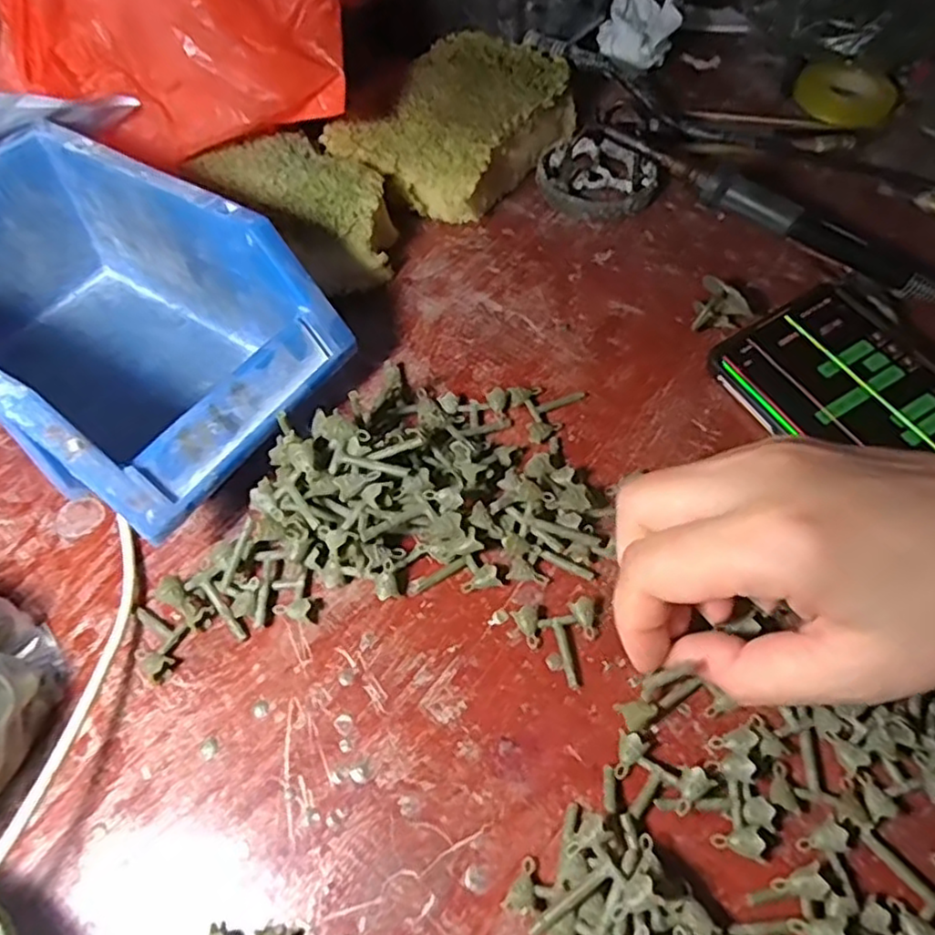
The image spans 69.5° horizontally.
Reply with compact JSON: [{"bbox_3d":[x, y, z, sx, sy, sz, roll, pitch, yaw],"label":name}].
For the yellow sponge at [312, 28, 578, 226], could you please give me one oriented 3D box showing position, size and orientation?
[{"bbox_3d":[-0.004,-0.203,0.402,0.092,0.042,0.135,31,63,18],"label":"yellow sponge"}]

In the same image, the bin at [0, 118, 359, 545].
[{"bbox_3d":[-0.153,-0.060,0.290,0.175,0.083,0.118,29,62,17],"label":"bin"}]

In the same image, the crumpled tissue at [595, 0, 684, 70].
[{"bbox_3d":[0.118,-0.310,0.463,0.051,0.047,0.088,6,58,4],"label":"crumpled tissue"}]

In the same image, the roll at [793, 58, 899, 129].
[{"bbox_3d":[0.249,-0.245,0.446,0.062,0.018,0.062,0,58,0],"label":"roll"}]

